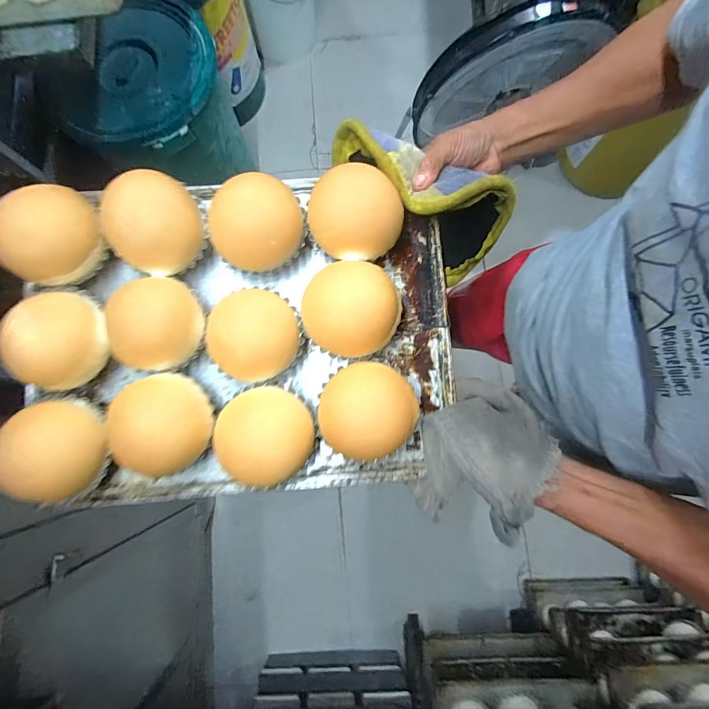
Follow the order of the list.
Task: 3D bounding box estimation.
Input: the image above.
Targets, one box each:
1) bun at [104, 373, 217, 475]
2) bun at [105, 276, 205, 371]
[{"bbox_3d":[-0.182,0.063,0.328,0.084,0.047,0.091,1,68,-3],"label":"bun"},{"bbox_3d":[-0.189,-0.031,0.339,0.078,0.055,0.067,-27,72,-13],"label":"bun"}]

